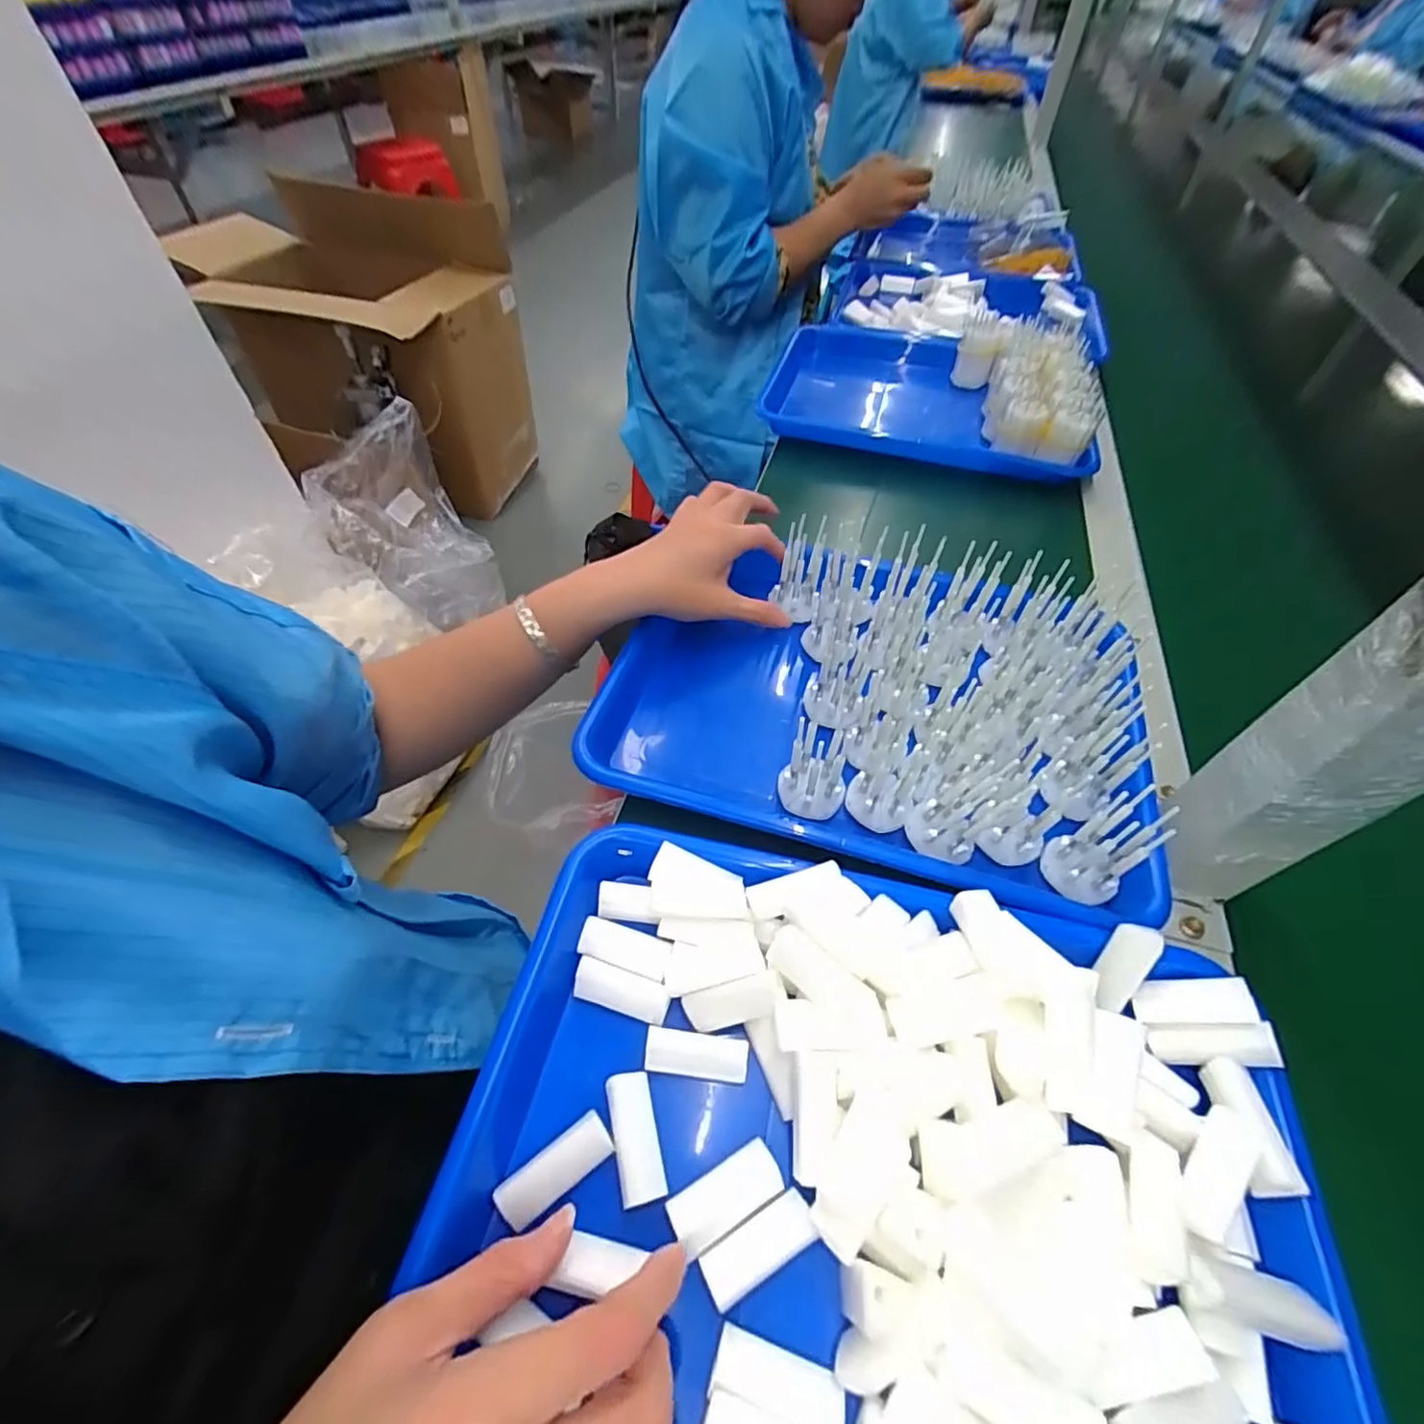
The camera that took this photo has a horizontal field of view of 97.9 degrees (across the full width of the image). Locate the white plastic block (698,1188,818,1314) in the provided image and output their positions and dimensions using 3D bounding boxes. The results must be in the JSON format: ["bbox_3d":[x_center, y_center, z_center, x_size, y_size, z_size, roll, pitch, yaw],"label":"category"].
[{"bbox_3d":[0.018,0.206,0.238,0.045,0.007,0.018,-24,56,-19],"label":"white plastic block"}]

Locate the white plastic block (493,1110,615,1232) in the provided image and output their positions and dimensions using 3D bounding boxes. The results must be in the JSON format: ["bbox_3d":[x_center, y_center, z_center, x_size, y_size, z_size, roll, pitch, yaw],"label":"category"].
[{"bbox_3d":[-0.063,0.185,0.252,0.046,0.006,0.018,-24,54,-28],"label":"white plastic block"}]

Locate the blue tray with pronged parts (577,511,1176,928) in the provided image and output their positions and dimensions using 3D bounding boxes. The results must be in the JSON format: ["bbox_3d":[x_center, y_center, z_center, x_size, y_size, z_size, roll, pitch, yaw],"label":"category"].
[{"bbox_3d":[0.096,-0.015,0.402,0.324,0.065,0.244,12,52,8],"label":"blue tray with pronged parts"}]

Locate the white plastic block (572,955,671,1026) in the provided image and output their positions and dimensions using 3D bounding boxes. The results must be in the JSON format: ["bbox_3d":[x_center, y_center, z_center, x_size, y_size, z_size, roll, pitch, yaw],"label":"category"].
[{"bbox_3d":[-0.043,0.132,0.294,0.046,0.005,0.022,11,96,10],"label":"white plastic block"}]

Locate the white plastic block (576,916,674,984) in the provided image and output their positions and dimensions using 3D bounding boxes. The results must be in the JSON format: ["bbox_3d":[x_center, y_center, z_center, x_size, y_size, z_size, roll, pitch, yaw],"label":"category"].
[{"bbox_3d":[-0.042,0.115,0.303,0.045,0.007,0.020,16,53,10],"label":"white plastic block"}]

